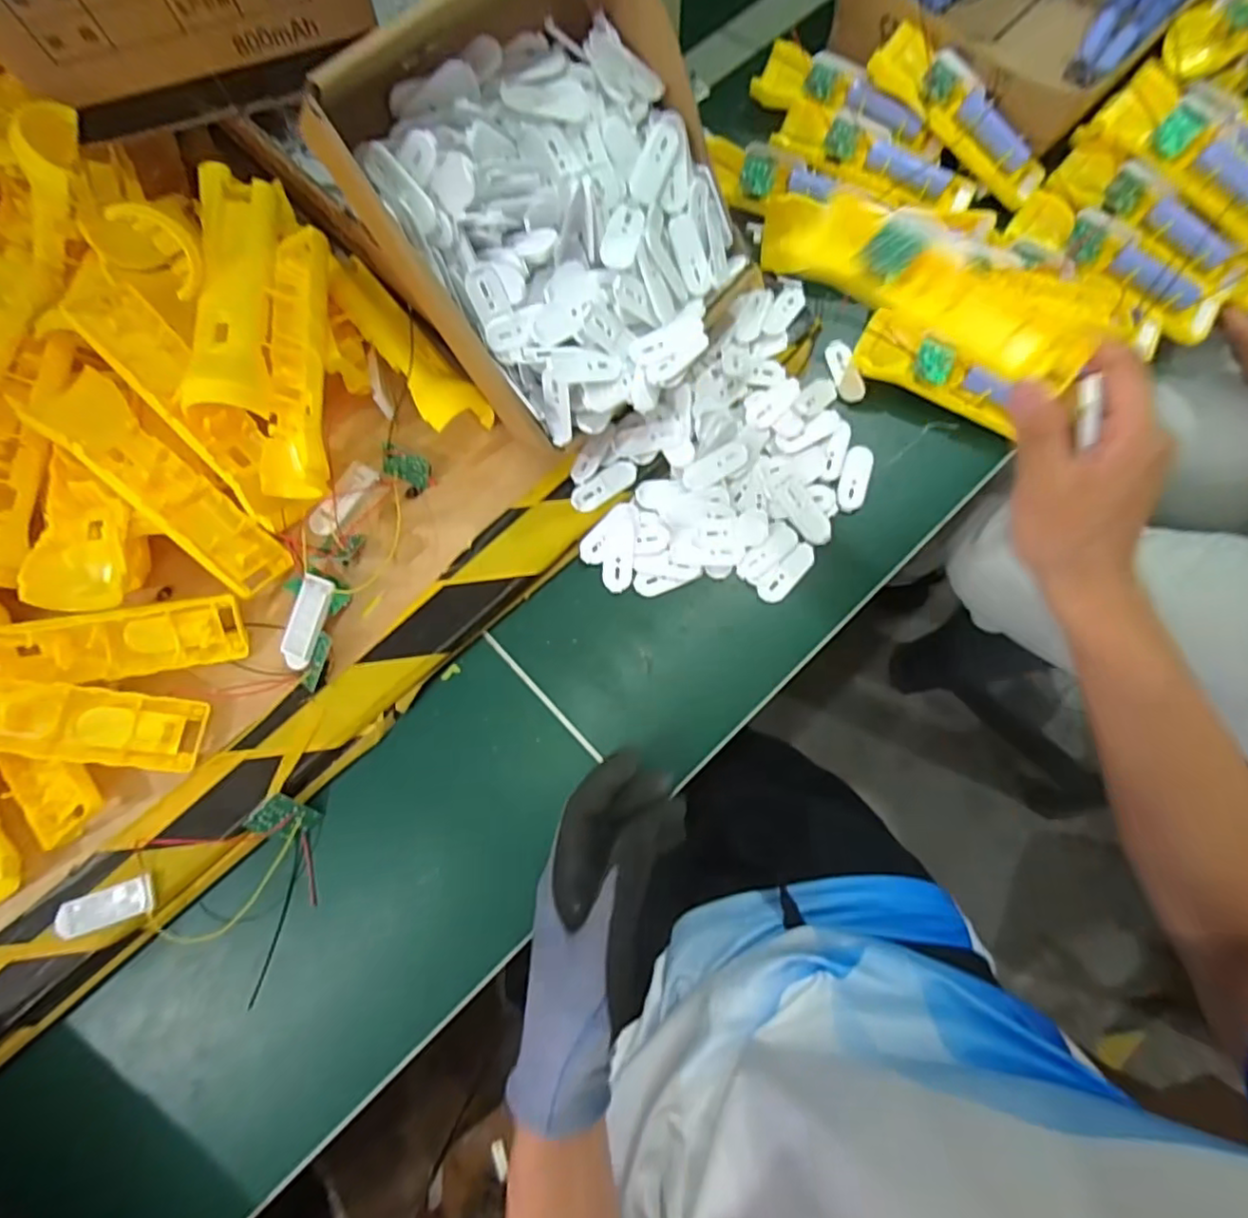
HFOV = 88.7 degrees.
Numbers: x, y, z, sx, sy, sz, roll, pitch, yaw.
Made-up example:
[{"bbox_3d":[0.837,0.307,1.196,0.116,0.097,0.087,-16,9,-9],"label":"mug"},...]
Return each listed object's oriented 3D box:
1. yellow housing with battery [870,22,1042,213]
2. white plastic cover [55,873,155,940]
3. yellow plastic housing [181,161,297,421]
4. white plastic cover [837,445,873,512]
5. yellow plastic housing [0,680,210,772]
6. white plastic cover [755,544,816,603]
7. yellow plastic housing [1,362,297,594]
[{"bbox_3d":[0.271,-0.394,0.508,0.164,0.028,0.045,44,79,-3],"label":"yellow housing with battery"},{"bbox_3d":[-0.299,0.172,0.368,0.052,0.008,0.021,-19,76,-5],"label":"white plastic cover"},{"bbox_3d":[-0.251,-0.208,0.422,0.051,0.040,0.181,-5,75,-1],"label":"yellow plastic housing"},{"bbox_3d":[0.166,-0.094,0.458,0.019,0.005,0.050,17,75,5],"label":"white plastic cover"},{"bbox_3d":[-0.331,0.062,0.360,0.156,0.027,0.045,11,74,-16],"label":"yellow plastic housing"},{"bbox_3d":[0.113,-0.024,0.439,0.050,0.004,0.018,-42,79,-10],"label":"white plastic cover"},{"bbox_3d":[-0.285,-0.073,0.394,0.159,0.018,0.047,46,43,-12],"label":"yellow plastic housing"}]

